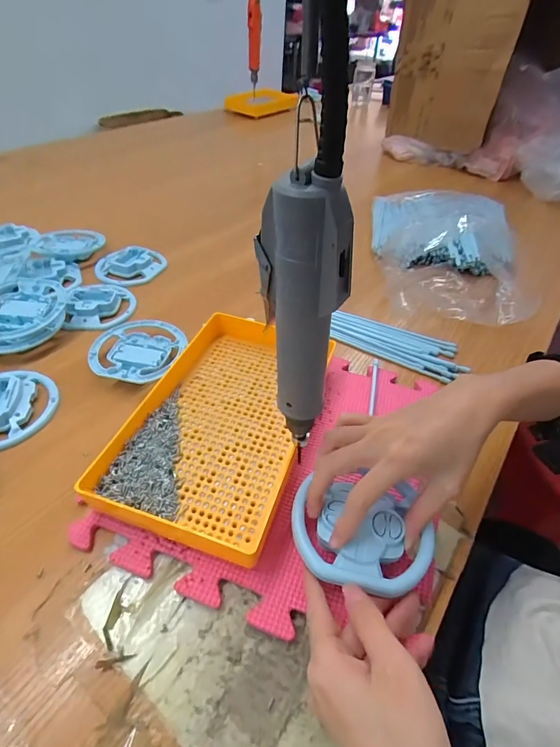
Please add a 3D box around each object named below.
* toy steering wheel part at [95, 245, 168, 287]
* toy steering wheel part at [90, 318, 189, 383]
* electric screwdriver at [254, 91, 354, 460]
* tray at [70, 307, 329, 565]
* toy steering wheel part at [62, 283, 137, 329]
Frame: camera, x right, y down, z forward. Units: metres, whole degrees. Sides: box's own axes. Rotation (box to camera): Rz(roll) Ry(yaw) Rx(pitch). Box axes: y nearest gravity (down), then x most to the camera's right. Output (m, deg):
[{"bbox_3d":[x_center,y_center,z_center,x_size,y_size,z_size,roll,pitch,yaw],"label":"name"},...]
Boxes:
[{"bbox_3d":[-0.224,-0.166,0.592,0.095,0.027,0.076,-33,56,-32],"label":"toy steering wheel part"},{"bbox_3d":[-0.163,-0.022,0.451,0.099,0.029,0.096,3,45,-3],"label":"toy steering wheel part"},{"bbox_3d":[0.011,-0.035,0.224,0.035,0.186,0.039,-13,48,-18],"label":"electric screwdriver"},{"bbox_3d":[-0.051,0.038,0.382,0.150,0.042,0.253,16,45,10],"label":"tray"},{"bbox_3d":[-0.237,-0.094,0.519,0.078,0.024,0.088,1,45,-5],"label":"toy steering wheel part"}]

